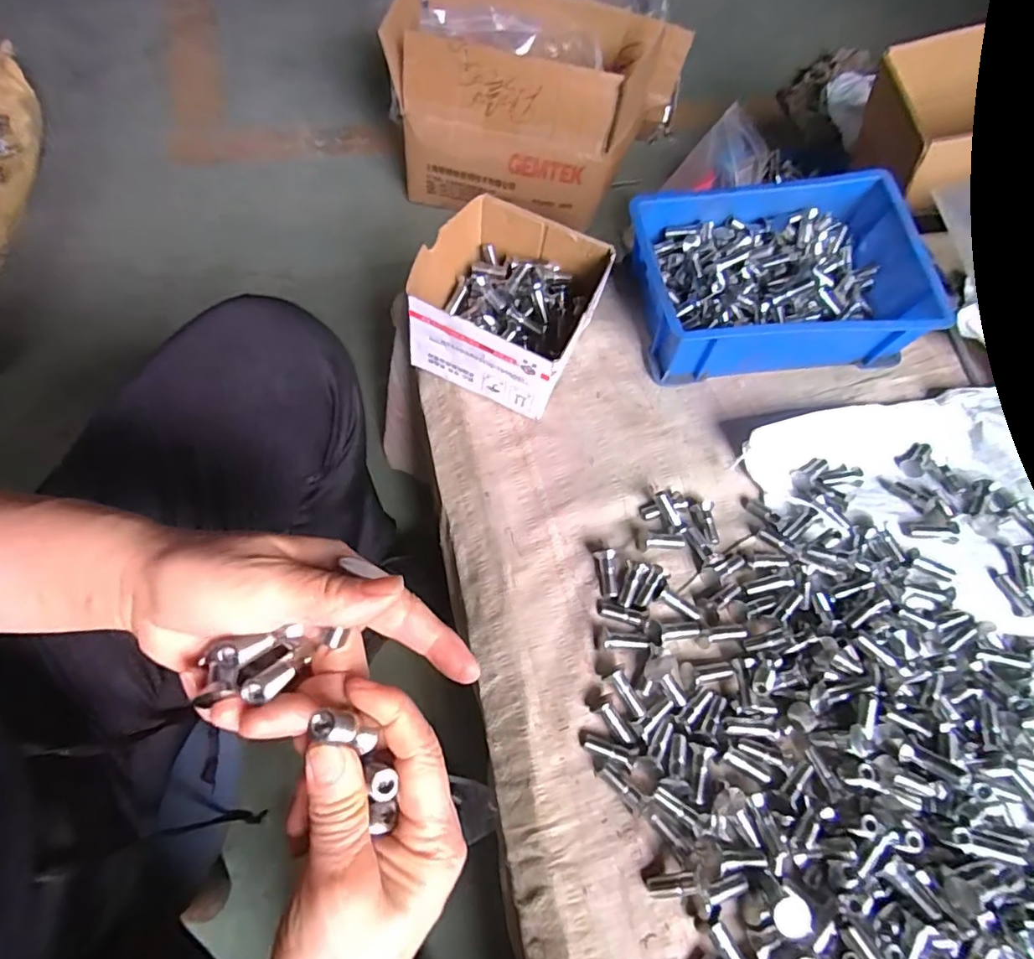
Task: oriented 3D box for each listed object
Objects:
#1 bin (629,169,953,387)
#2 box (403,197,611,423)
[{"bbox_3d":[0.241,-0.184,0.538,0.249,0.099,0.169,-3,61,-6],"label":"bin"},{"bbox_3d":[-0.008,-0.150,0.501,0.138,0.090,0.147,25,63,7],"label":"box"}]

